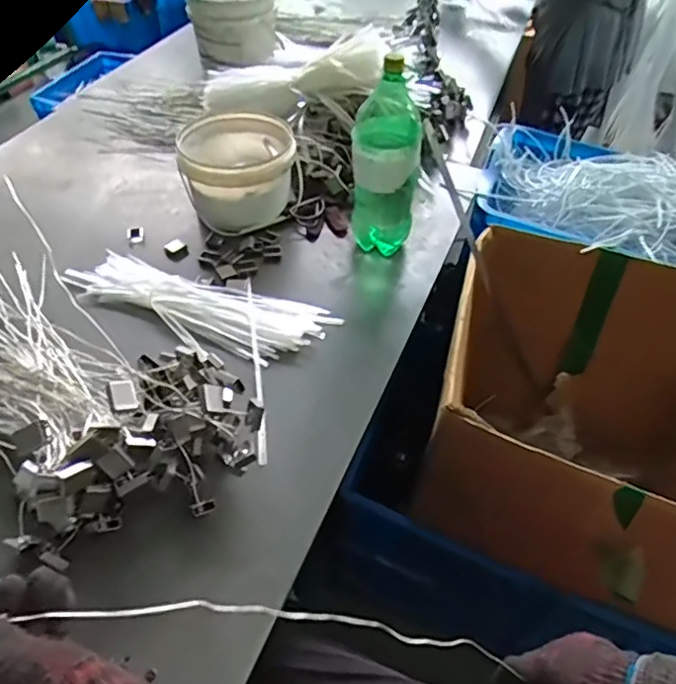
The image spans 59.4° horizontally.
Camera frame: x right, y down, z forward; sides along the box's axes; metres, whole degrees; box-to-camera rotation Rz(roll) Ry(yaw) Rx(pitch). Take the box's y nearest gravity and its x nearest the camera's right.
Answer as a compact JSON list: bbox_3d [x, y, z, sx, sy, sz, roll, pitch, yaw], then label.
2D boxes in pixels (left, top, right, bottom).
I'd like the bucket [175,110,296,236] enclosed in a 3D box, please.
[{"bbox_3d":[-0.182,-0.312,1.105,0.203,0.128,0.204,1,46,-1],"label":"bucket"}]

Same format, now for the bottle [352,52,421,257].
[{"bbox_3d":[0.078,-0.284,0.971,0.105,0.305,0.106,6,46,4],"label":"bottle"}]

